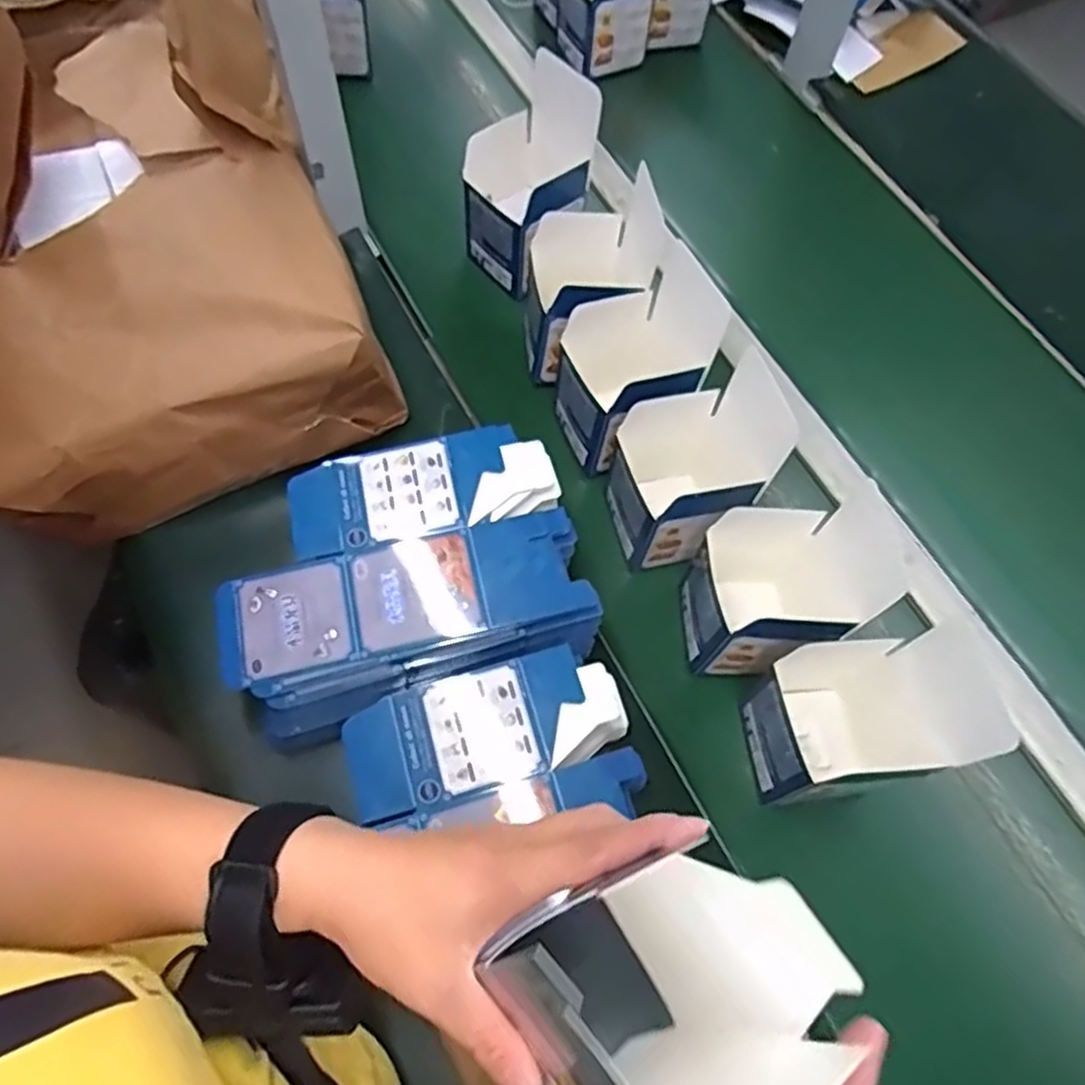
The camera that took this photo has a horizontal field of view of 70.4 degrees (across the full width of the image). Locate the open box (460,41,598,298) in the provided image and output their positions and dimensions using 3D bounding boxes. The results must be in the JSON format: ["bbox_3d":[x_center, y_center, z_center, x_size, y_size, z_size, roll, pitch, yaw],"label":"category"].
[{"bbox_3d":[-0.017,-0.348,0.720,0.102,0.185,0.114,-41,69,-17],"label":"open box"}]

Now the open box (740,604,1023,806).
[{"bbox_3d":[0.217,0.118,0.543,0.121,0.165,0.100,-5,64,-1],"label":"open box"}]

